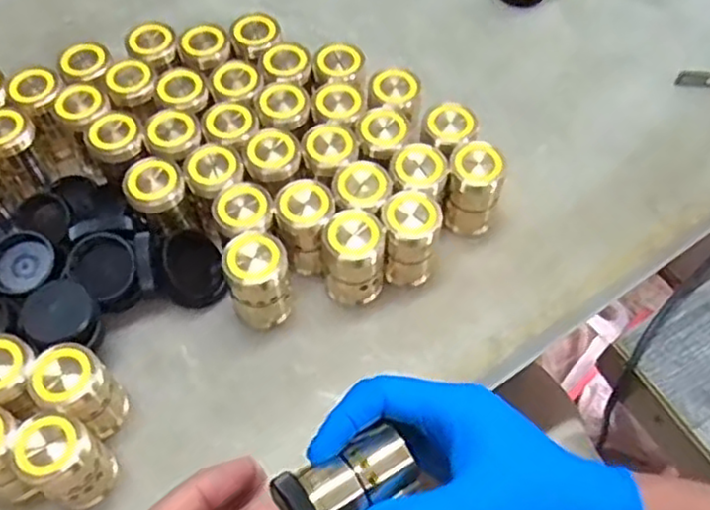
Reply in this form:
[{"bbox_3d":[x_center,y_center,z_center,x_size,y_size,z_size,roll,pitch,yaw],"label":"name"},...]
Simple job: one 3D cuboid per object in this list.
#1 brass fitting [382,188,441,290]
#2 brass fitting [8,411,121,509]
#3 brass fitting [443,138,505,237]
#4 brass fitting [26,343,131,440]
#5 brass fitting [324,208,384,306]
[{"bbox_3d":[0.037,-0.012,0.466,0.035,0.070,0.039,8,58,5],"label":"brass fitting"},{"bbox_3d":[-0.160,0.115,0.388,0.037,0.075,0.038,0,58,0],"label":"brass fitting"},{"bbox_3d":[0.083,-0.047,0.485,0.034,0.066,0.034,0,58,0],"label":"brass fitting"},{"bbox_3d":[-0.160,0.083,0.411,0.038,0.073,0.034,-35,65,-20],"label":"brass fitting"},{"bbox_3d":[-0.001,0.002,0.454,0.035,0.076,0.035,-6,58,-4],"label":"brass fitting"}]

